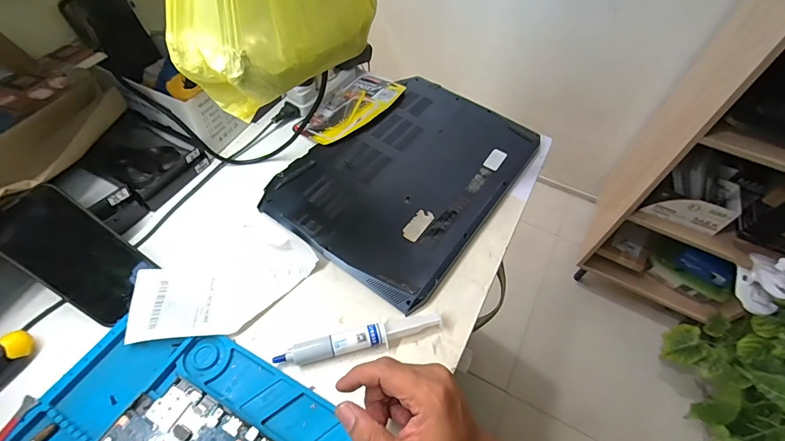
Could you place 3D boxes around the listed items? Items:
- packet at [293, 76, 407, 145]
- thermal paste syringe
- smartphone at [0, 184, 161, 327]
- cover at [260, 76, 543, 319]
[{"bbox_3d":[-0.061,-0.183,0.599,0.096,0.012,0.185,30,58,19],"label":"packet"},{"bbox_3d":[-0.031,0.120,0.388,0.167,0.018,0.022,-12,54,-10],"label":"thermal paste syringe"},{"bbox_3d":[-0.316,0.034,0.381,0.140,0.008,0.072,46,54,-17],"label":"smartphone"},{"bbox_3d":[0.028,-0.074,0.530,0.242,0.015,0.353,32,59,21],"label":"cover"}]

